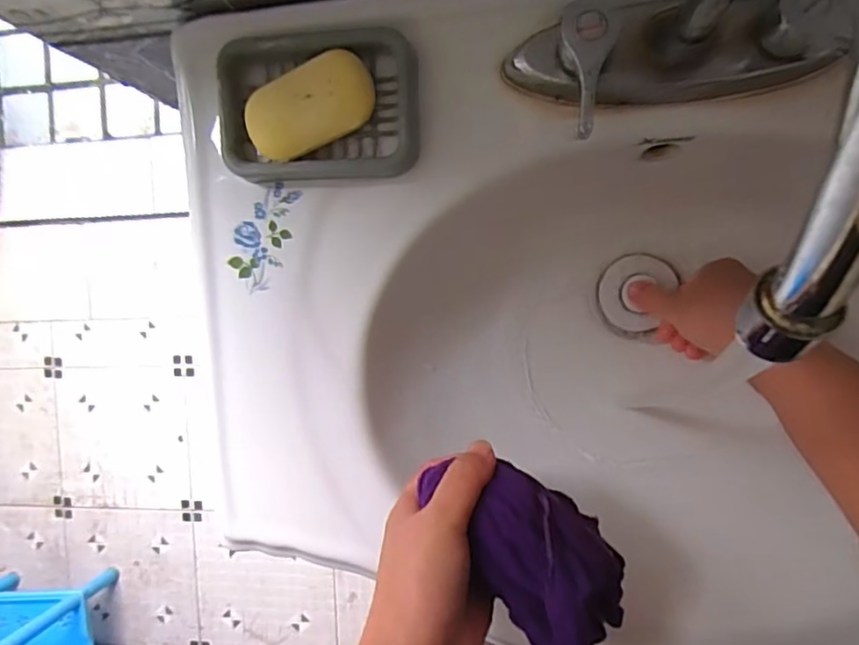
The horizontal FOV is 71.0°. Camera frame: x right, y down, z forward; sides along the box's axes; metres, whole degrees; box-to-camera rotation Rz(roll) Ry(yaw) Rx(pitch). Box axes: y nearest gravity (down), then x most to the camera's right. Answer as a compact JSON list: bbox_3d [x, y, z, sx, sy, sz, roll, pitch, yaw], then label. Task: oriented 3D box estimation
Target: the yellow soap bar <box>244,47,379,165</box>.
[{"bbox_3d":[-0.070,-0.126,0.351,0.076,0.015,0.042,-24,89,9],"label":"yellow soap bar"}]

